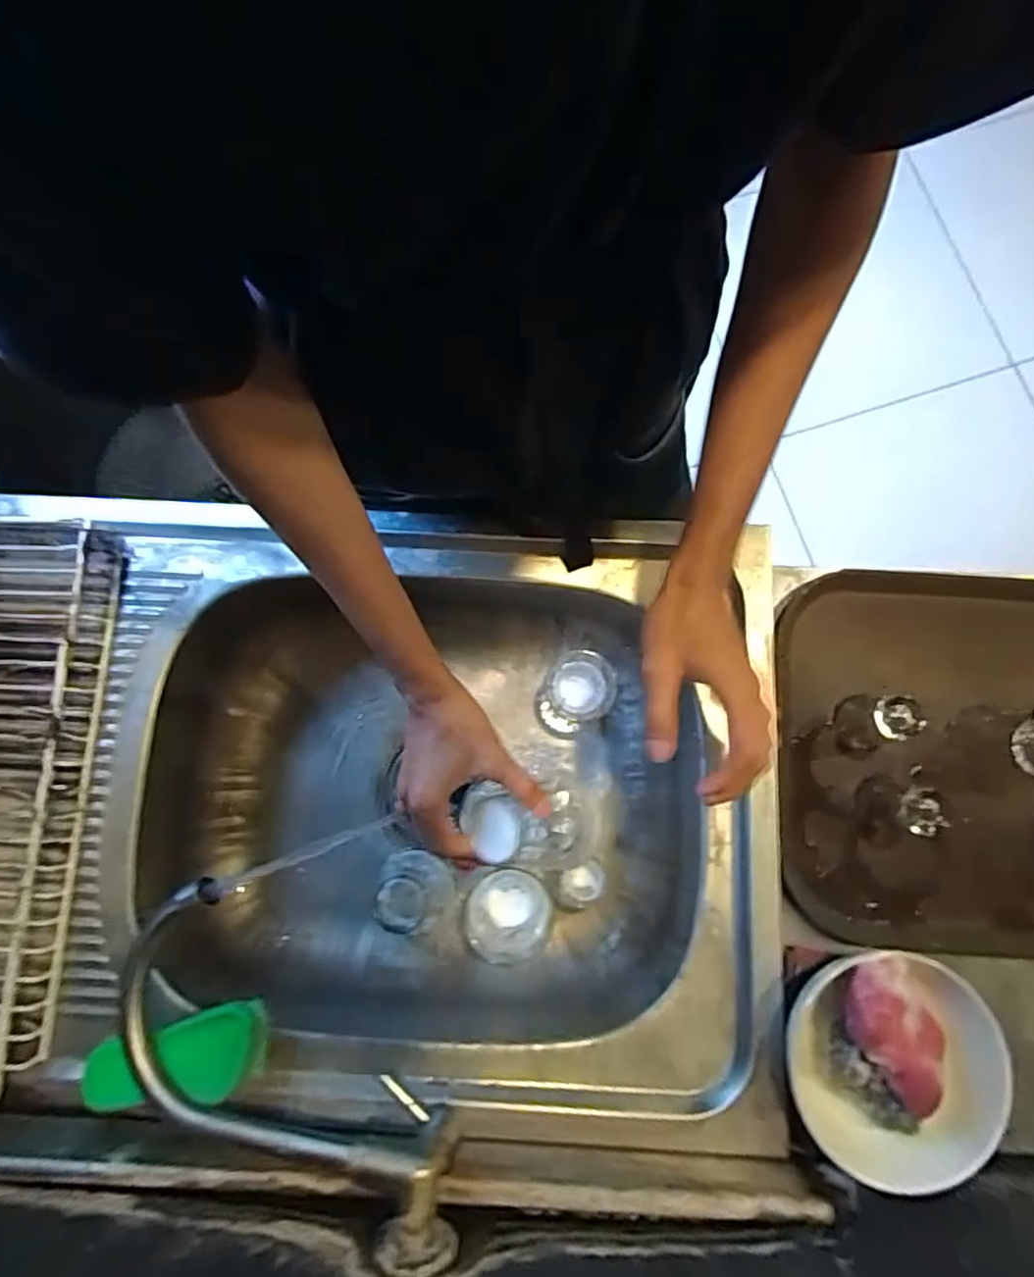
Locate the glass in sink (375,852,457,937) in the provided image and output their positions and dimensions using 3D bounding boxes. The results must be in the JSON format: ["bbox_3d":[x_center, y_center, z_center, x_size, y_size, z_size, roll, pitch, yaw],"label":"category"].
[{"bbox_3d":[-0.095,0.232,0.598,0.062,0.077,0.064,0,79,0],"label":"glass in sink"}]

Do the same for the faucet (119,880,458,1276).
[{"bbox_3d":[-0.164,0.293,0.414,0.276,0.074,0.120,41,82,7],"label":"faucet"}]

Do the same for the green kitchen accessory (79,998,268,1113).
[{"bbox_3d":[-0.246,0.301,0.463,0.121,0.031,0.051,-9,79,-2],"label":"green kitchen accessory"}]

